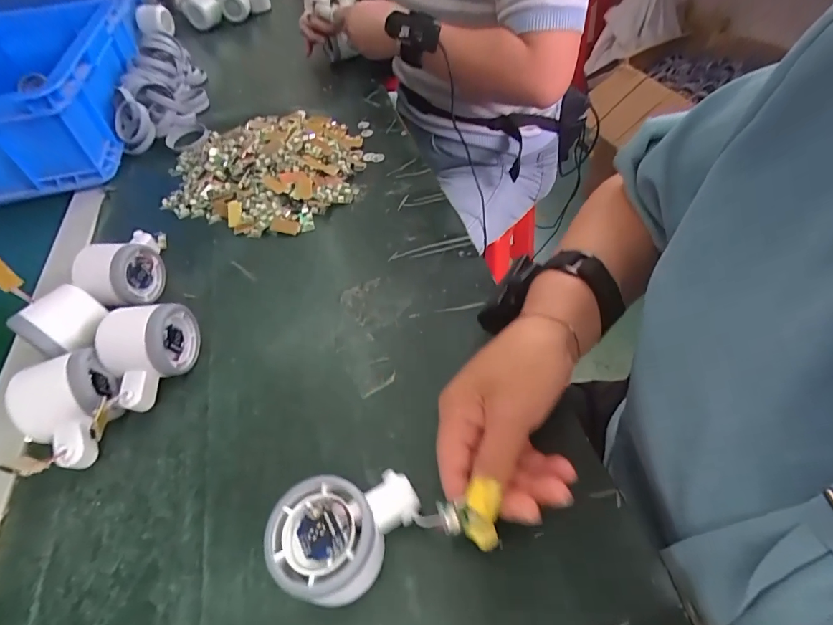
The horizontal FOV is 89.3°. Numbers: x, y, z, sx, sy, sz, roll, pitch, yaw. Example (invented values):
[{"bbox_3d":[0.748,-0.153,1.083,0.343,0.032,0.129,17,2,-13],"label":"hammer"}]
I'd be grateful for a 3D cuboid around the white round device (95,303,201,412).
[{"bbox_3d":[-0.221,0.036,0.345,0.056,0.054,0.082,-5,51,1],"label":"white round device"}]

